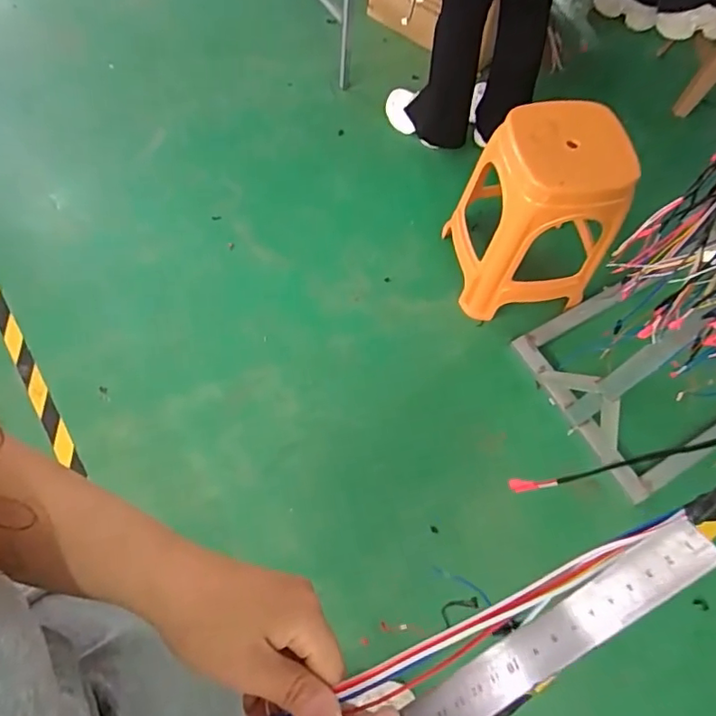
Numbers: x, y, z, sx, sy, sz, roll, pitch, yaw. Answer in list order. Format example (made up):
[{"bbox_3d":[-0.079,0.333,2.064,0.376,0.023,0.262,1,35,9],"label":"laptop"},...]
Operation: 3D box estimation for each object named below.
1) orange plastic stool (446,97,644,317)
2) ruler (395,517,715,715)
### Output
[{"bbox_3d":[0.427,-0.341,1.336,0.296,0.458,0.355,-5,66,-6],"label":"orange plastic stool"},{"bbox_3d":[0.024,0.175,0.254,0.315,0.007,0.027,-38,28,8],"label":"ruler"}]

